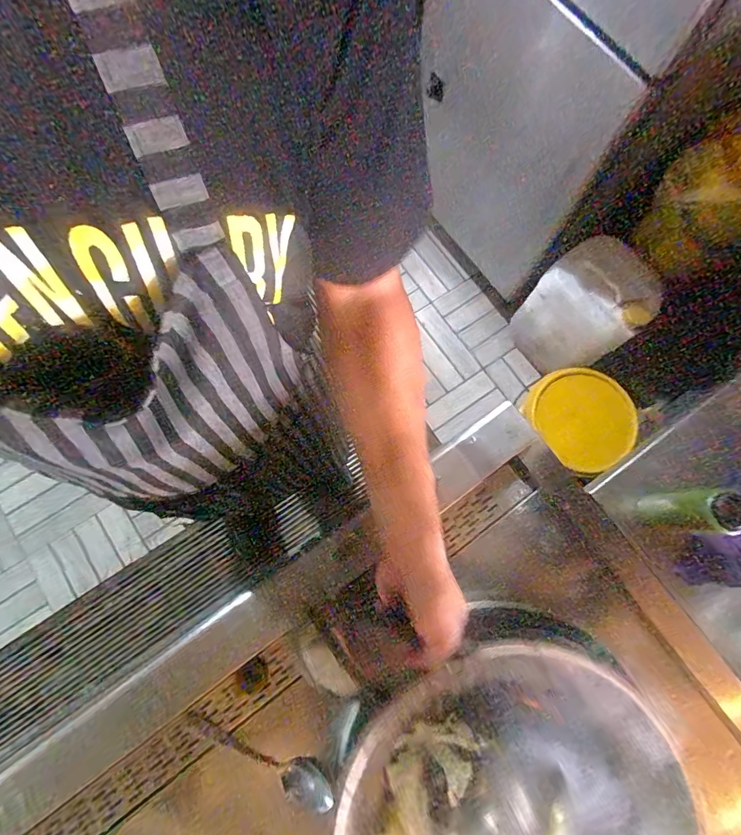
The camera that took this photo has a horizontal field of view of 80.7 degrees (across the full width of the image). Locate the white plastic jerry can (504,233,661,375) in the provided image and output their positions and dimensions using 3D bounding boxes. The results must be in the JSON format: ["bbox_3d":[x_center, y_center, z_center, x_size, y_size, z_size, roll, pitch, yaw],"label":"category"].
[{"bbox_3d":[0.599,-0.296,1.278,0.205,0.372,0.279,-31,78,-8],"label":"white plastic jerry can"}]

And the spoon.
[{"bbox_3d":[-0.135,0.415,0.528,0.192,0.026,0.041,21,77,5],"label":"spoon"}]

